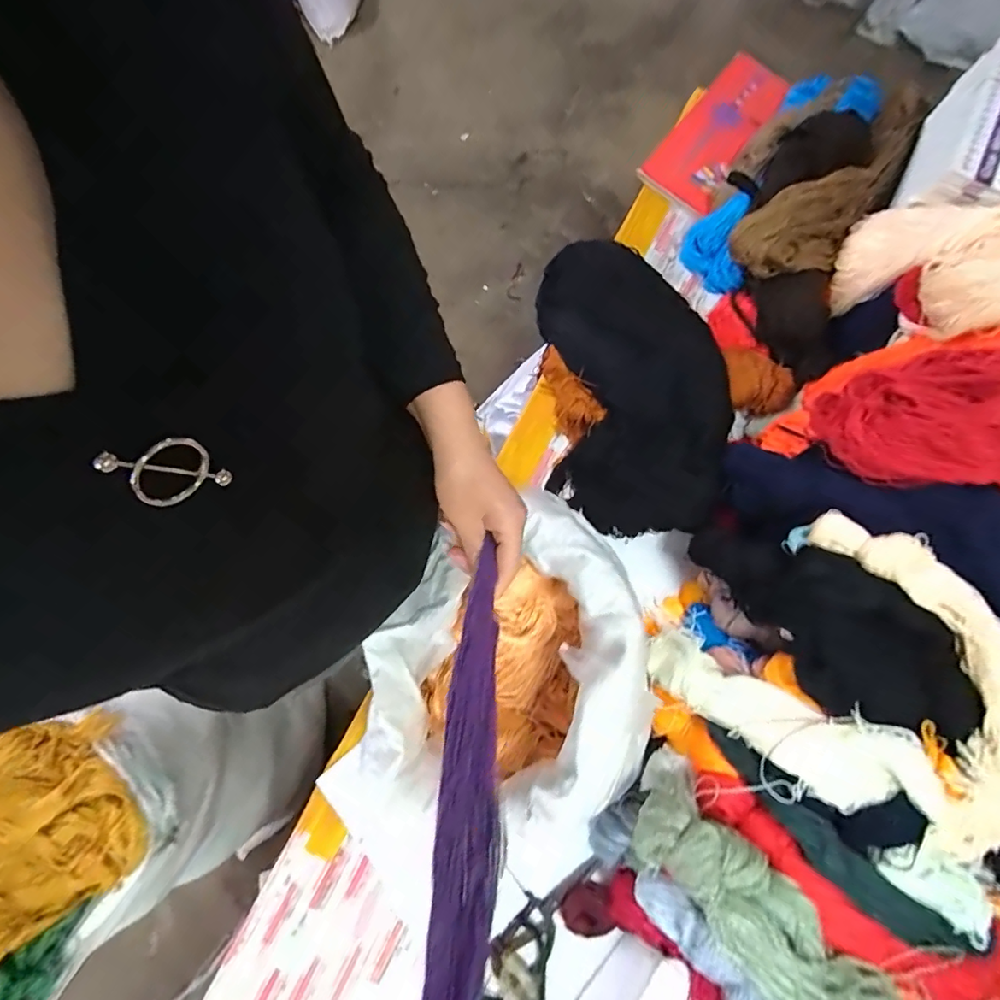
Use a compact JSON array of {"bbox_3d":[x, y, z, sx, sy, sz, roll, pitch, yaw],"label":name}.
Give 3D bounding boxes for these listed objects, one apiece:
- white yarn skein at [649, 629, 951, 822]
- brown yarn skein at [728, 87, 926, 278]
[{"bbox_3d":[0.302,0.245,0.602,0.322,0.047,0.093,20,76,45],"label":"white yarn skein"},{"bbox_3d":[0.492,-0.437,0.800,0.300,0.063,0.135,-37,81,-7],"label":"brown yarn skein"}]

